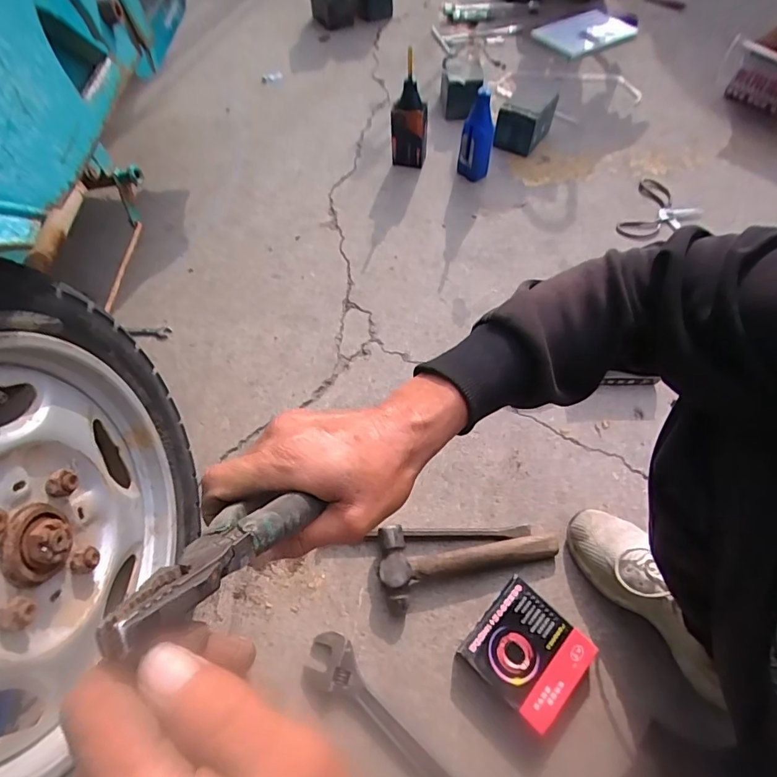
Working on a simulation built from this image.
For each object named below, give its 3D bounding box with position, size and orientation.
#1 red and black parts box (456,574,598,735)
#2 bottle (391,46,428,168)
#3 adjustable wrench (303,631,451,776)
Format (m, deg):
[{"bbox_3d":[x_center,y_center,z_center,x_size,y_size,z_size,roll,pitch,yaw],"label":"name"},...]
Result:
[{"bbox_3d":[0.173,0.332,0.584,0.127,0.034,0.123,39,66,22],"label":"red and black parts box"},{"bbox_3d":[0.051,-0.654,1.101,0.084,0.224,0.090,3,58,2],"label":"bottle"},{"bbox_3d":[0.000,0.398,0.554,0.245,0.013,0.062,32,64,19],"label":"adjustable wrench"}]

